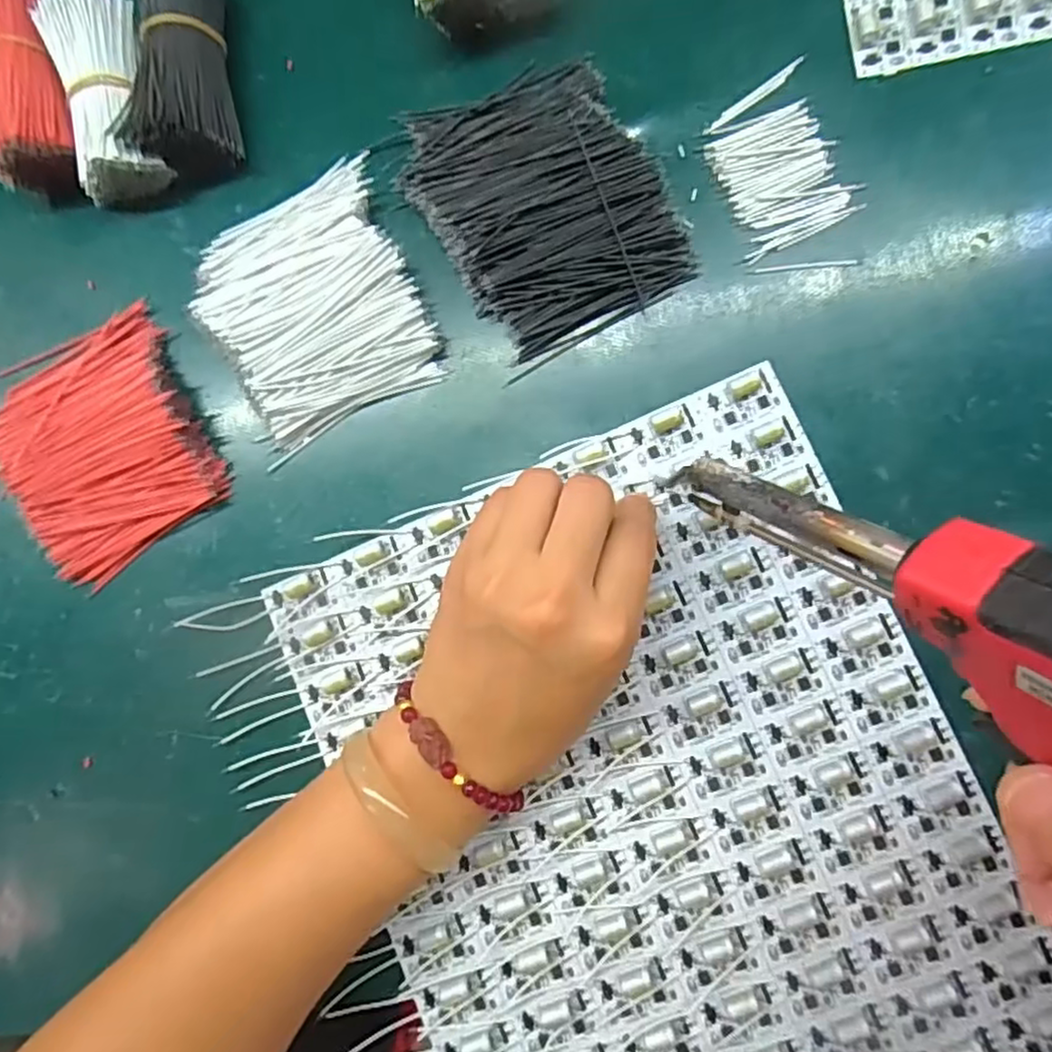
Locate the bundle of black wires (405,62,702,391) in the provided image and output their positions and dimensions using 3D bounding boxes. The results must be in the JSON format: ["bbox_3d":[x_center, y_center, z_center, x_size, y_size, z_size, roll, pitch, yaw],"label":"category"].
[{"bbox_3d":[0.008,-0.141,0.297,0.094,0.019,0.120,-29,88,3],"label":"bundle of black wires"}]

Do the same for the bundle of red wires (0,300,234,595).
[{"bbox_3d":[-0.195,-0.037,0.314,0.090,0.015,0.108,-26,88,3],"label":"bundle of red wires"}]

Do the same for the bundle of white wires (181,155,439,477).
[{"bbox_3d":[-0.096,-0.101,0.306,0.091,0.020,0.110,-25,88,3],"label":"bundle of white wires"}]

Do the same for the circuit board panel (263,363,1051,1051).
[{"bbox_3d":[0.049,0.108,0.283,0.241,0.016,0.283,-24,86,4],"label":"circuit board panel"}]

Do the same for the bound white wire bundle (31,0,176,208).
[{"bbox_3d":[-0.193,-0.201,0.318,0.040,0.038,0.092,-14,89,3],"label":"bound white wire bundle"}]

